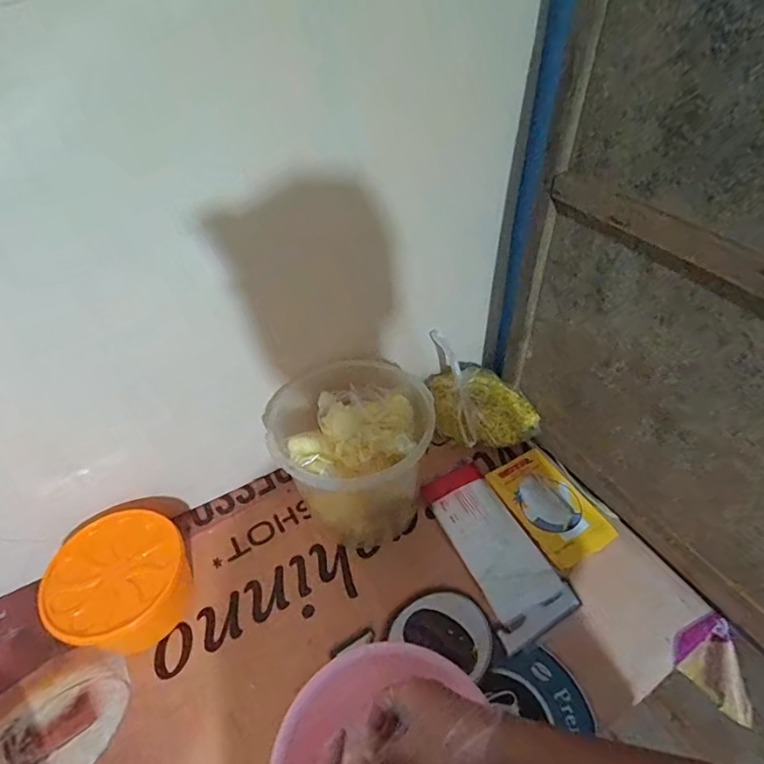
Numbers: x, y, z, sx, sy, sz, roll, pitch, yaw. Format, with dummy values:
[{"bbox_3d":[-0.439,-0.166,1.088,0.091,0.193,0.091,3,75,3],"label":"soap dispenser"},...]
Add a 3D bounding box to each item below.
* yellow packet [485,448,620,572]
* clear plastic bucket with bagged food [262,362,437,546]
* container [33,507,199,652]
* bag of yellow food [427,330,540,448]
[{"bbox_3d":[0.290,0.208,0.856,0.120,0.029,0.202,-24,48,-20],"label":"yellow packet"},{"bbox_3d":[-0.046,0.121,0.827,0.239,0.259,0.210,-9,45,-7],"label":"clear plastic bucket with bagged food"},{"bbox_3d":[-0.390,0.311,0.754,0.155,0.132,0.183,26,51,26],"label":"container"},{"bbox_3d":[0.179,0.020,0.944,0.145,0.151,0.218,-25,49,-22],"label":"bag of yellow food"}]

